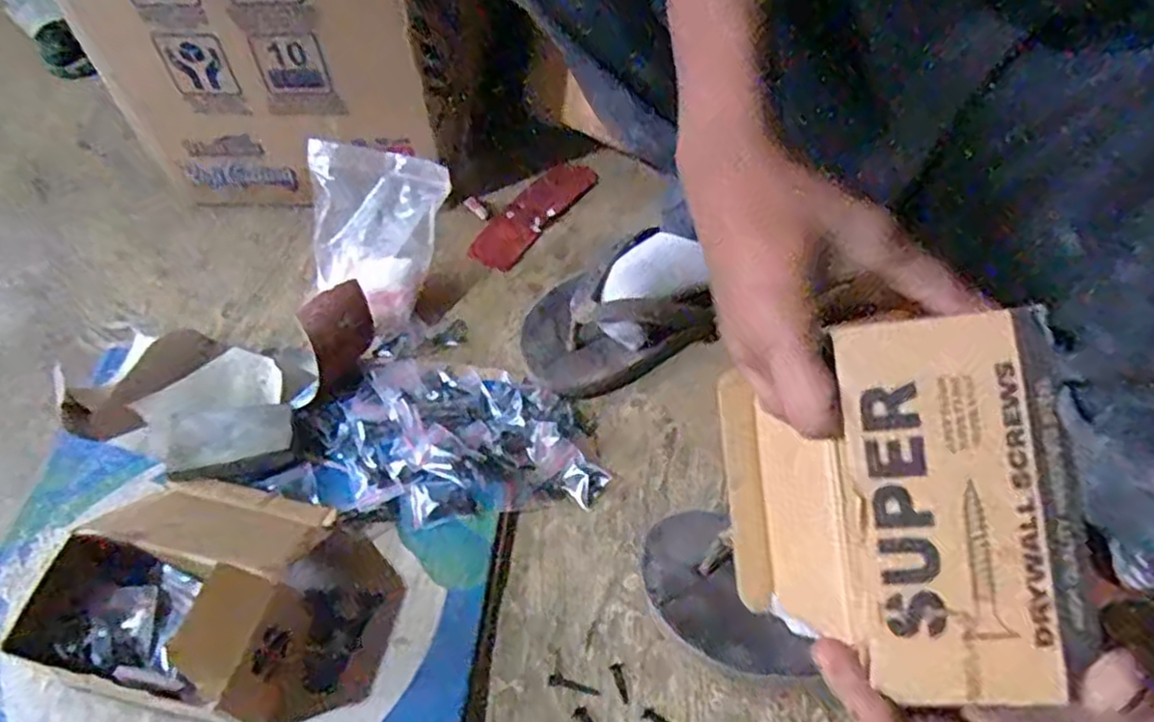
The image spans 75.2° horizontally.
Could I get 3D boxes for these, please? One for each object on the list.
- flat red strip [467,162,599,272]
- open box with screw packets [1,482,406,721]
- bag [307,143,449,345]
[{"bbox_3d":[-0.042,-0.137,0.681,0.047,0.011,0.136,31,63,22],"label":"flat red strip"},{"bbox_3d":[-0.205,0.135,0.444,0.176,0.075,0.137,8,57,9],"label":"open box with screw packets"},{"bbox_3d":[-0.172,-0.104,0.600,0.113,0.021,0.134,20,95,1],"label":"bag"}]

